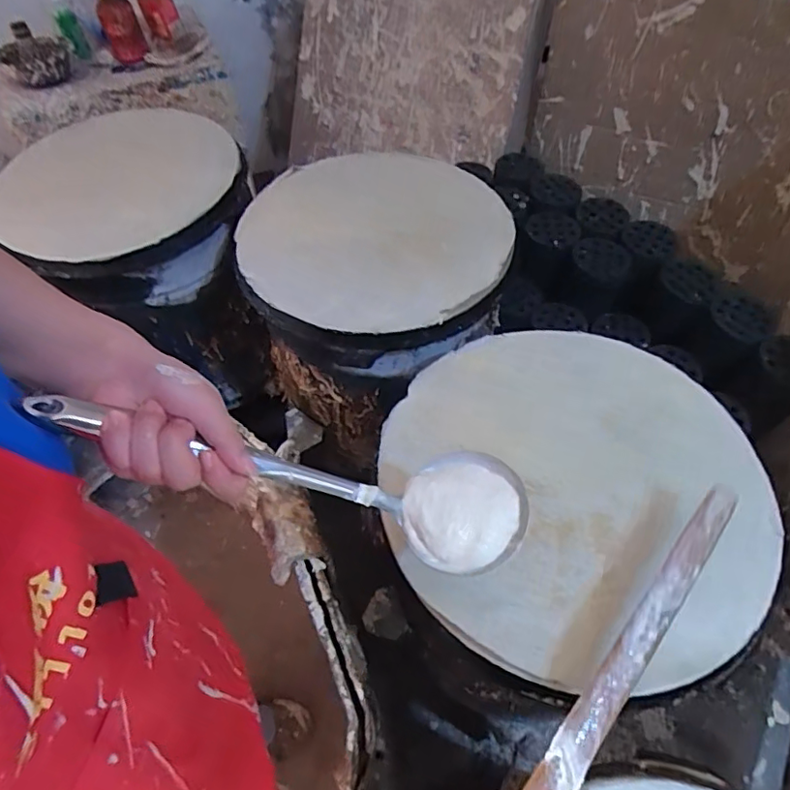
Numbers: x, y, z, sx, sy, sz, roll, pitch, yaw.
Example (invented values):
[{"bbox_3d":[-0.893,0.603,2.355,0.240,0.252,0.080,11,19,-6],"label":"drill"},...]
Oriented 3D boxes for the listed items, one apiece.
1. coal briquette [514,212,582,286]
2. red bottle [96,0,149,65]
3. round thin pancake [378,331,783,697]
[{"bbox_3d":[0.283,-0.277,1.036,0.105,0.077,0.109,20,59,14],"label":"coal briquette"},{"bbox_3d":[-0.532,-0.715,1.076,0.070,0.126,0.075,-20,58,-11],"label":"red bottle"},{"bbox_3d":[0.177,0.081,0.554,0.369,0.030,0.365,-1,56,1],"label":"round thin pancake"}]

